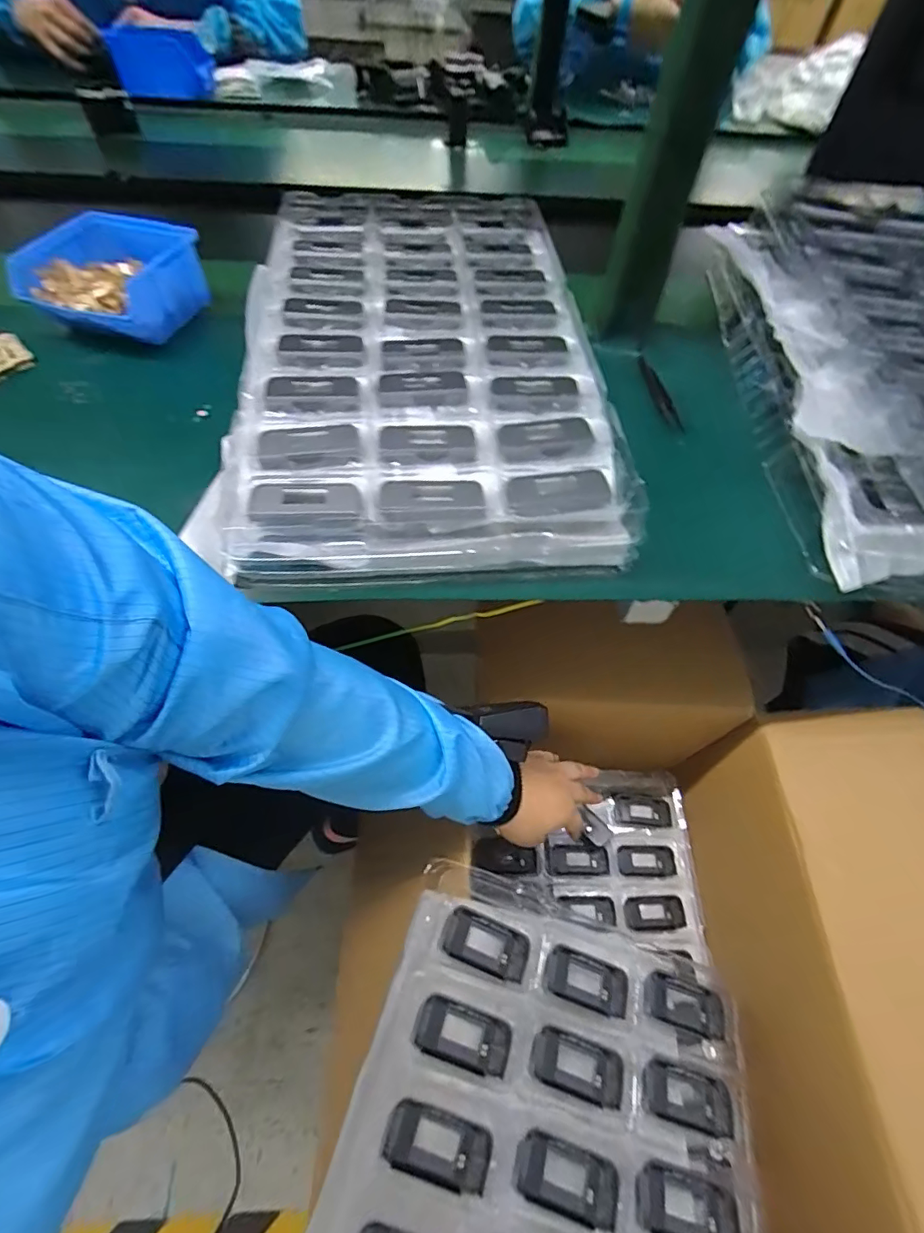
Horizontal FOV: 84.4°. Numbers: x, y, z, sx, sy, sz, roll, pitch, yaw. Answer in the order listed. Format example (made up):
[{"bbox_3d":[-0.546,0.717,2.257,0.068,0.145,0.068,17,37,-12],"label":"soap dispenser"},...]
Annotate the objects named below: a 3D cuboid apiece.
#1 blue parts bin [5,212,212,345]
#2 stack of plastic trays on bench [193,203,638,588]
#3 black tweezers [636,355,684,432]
[{"bbox_3d":[-0.356,-0.342,0.522,0.162,0.070,0.136,17,59,8],"label":"blue parts bin"},{"bbox_3d":[-0.047,-0.248,0.481,0.315,0.053,0.493,-3,59,-4],"label":"stack of plastic trays on bench"},{"bbox_3d":[0.196,-0.220,0.505,0.016,0.005,0.092,-18,74,-9],"label":"black tweezers"}]

